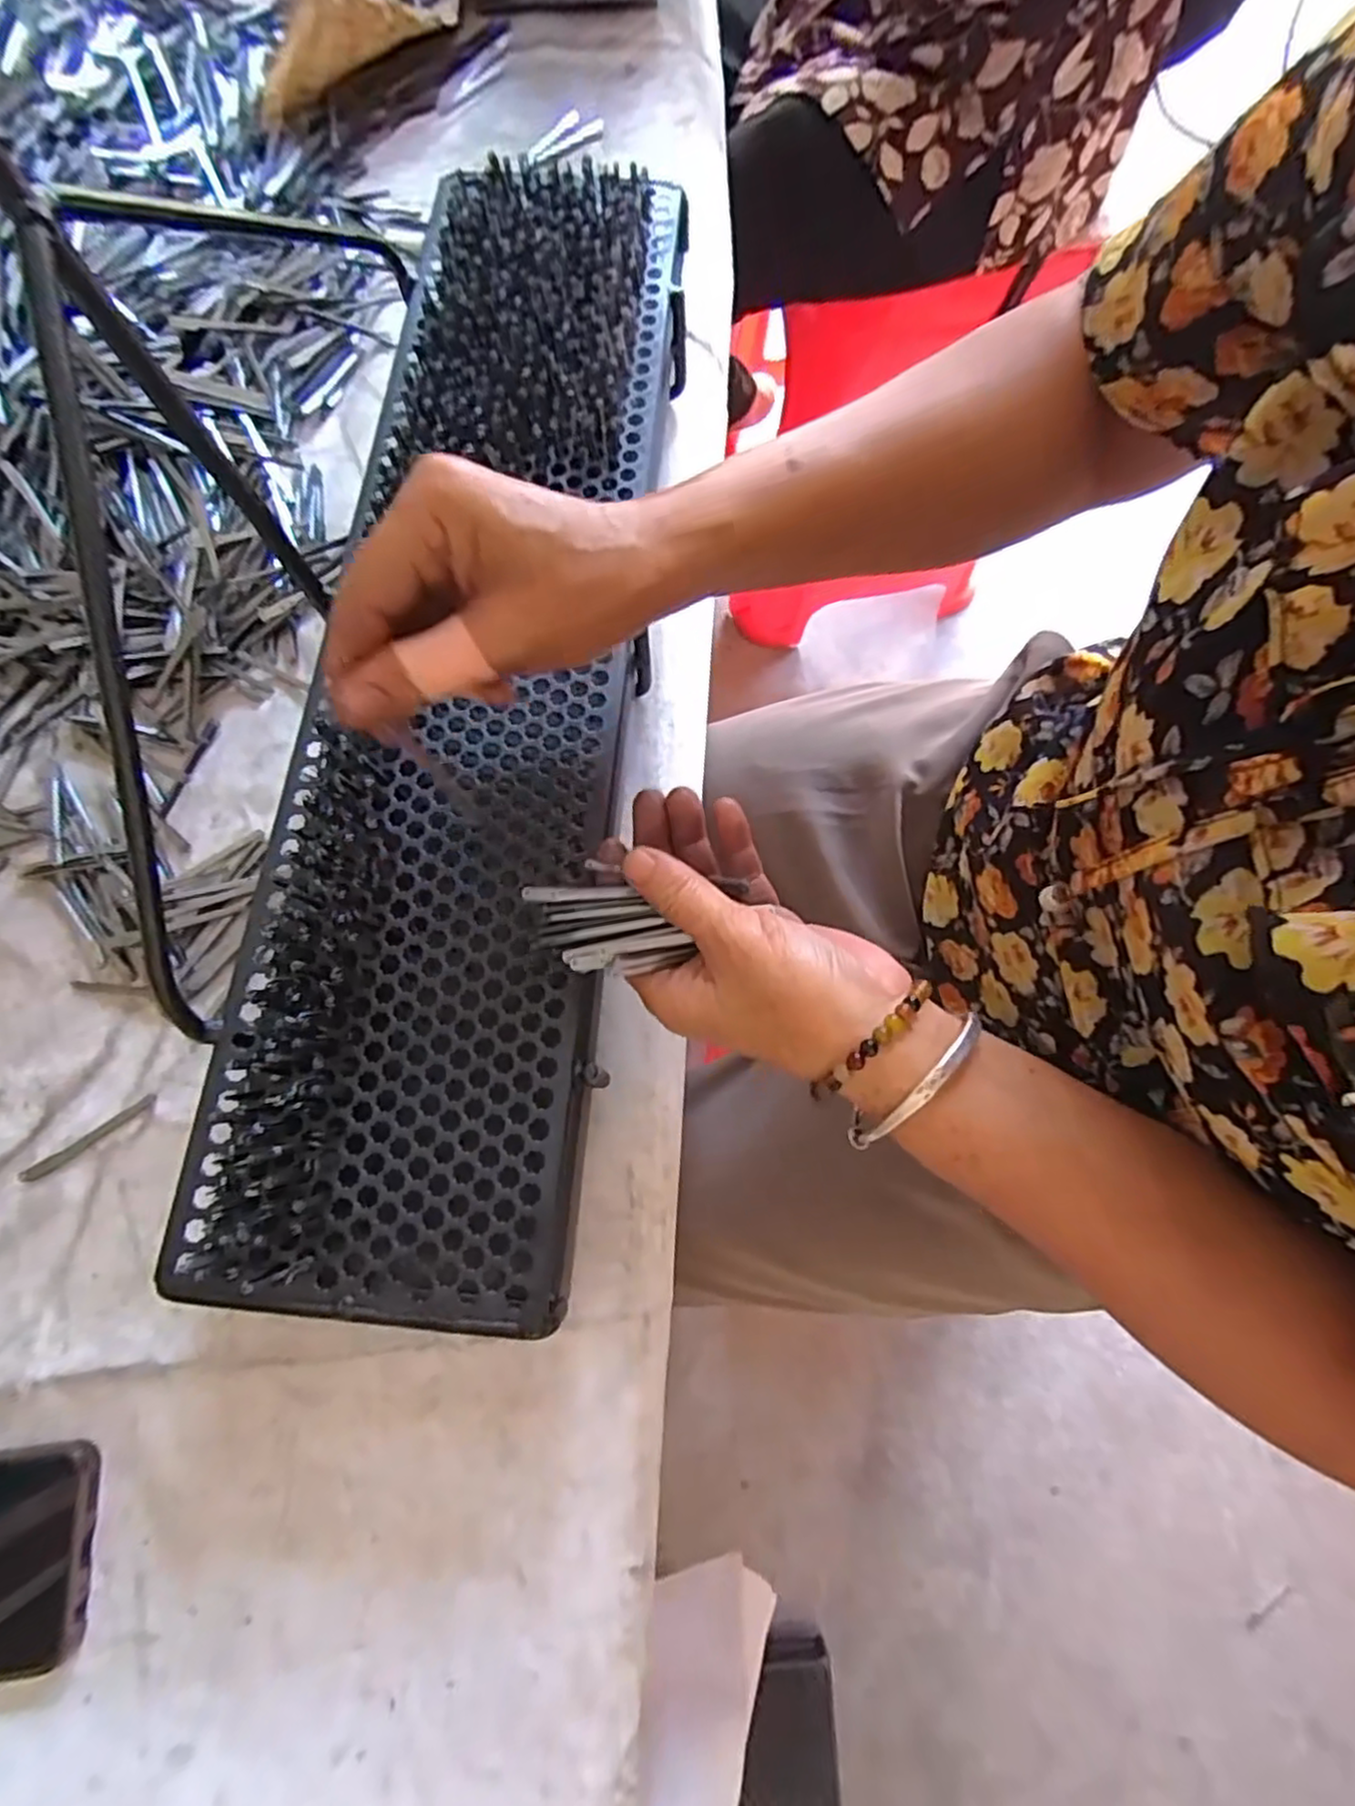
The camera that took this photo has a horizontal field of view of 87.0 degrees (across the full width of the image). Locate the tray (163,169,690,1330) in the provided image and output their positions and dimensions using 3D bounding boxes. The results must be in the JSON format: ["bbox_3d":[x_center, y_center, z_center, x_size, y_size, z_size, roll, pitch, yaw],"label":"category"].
[{"bbox_3d":[-0.093,-0.125,0.328,0.149,0.025,0.572,5,75,2],"label":"tray"}]

